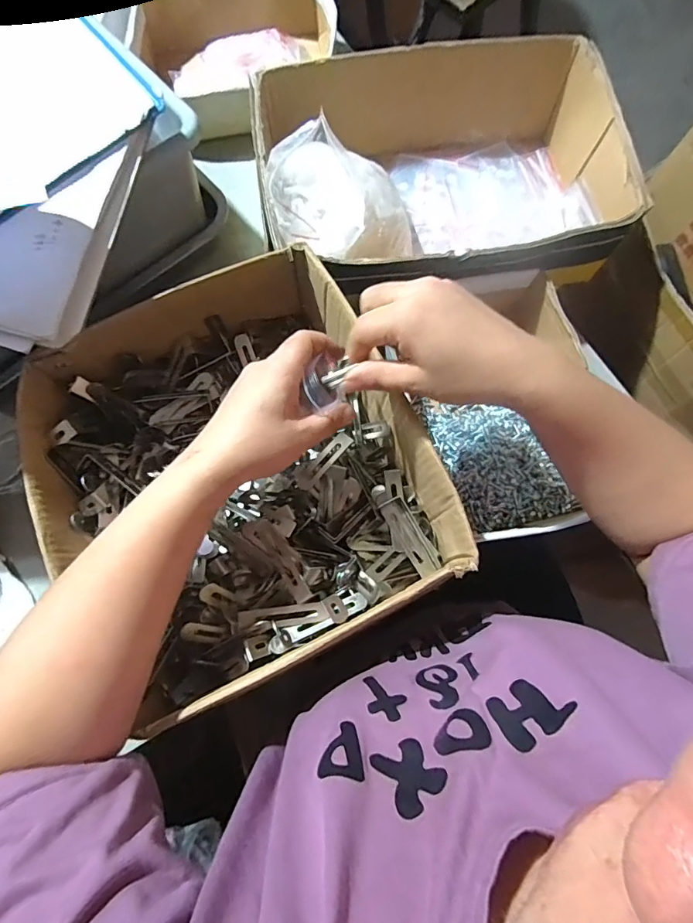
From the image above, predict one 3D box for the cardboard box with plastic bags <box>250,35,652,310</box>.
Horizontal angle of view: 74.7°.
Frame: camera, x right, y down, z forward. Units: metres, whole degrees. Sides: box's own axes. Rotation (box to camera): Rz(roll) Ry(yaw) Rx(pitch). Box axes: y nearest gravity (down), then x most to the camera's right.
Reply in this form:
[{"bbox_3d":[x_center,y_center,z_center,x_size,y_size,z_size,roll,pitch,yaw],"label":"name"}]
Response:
[{"bbox_3d":[0.087,-0.290,0.467,0.331,0.112,0.242,-7,76,-3],"label":"cardboard box with plastic bags"}]

